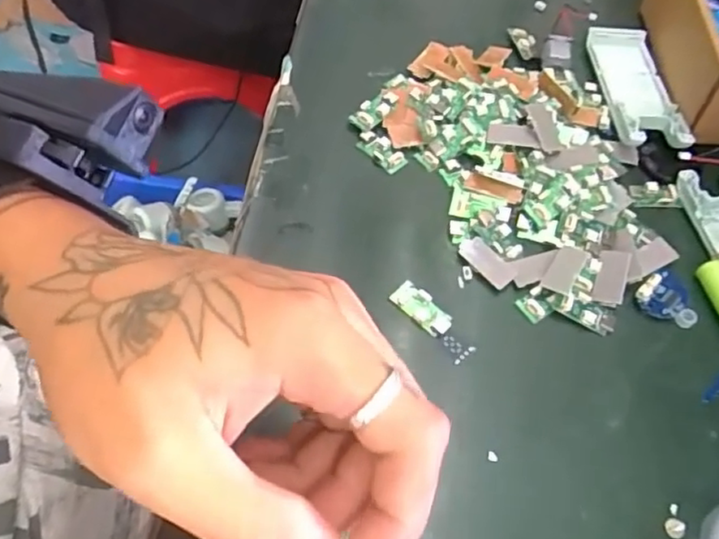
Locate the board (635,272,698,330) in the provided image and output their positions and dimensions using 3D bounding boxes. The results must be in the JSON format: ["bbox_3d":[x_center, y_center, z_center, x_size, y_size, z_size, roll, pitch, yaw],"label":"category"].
[{"bbox_3d":[0.159,0.015,0.326,0.031,0.004,0.026,37,63,17],"label":"board"}]

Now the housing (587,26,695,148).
[{"bbox_3d":[0.173,-0.114,0.403,0.040,0.016,0.104,1,59,-4],"label":"housing"}]

